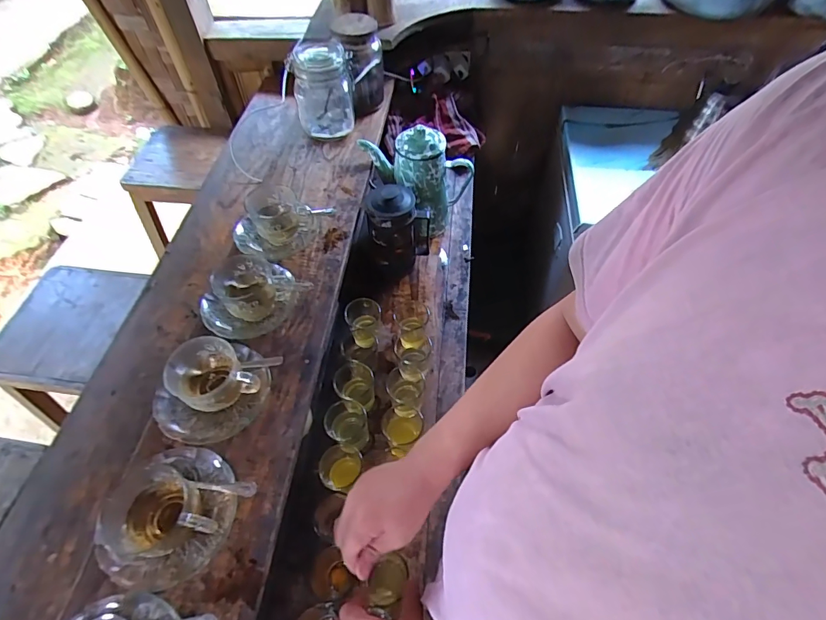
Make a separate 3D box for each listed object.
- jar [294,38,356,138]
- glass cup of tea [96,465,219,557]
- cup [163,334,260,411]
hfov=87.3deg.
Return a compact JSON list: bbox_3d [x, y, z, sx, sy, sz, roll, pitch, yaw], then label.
[{"bbox_3d":[-0.187,-0.457,0.887,0.111,0.147,0.129,-10,55,-8],"label":"jar"},{"bbox_3d":[-0.273,0.225,0.461,0.089,0.061,0.097,0,55,0],"label":"glass cup of tea"},{"bbox_3d":[-0.252,0.081,0.542,0.089,0.062,0.082,0,55,0],"label":"cup"}]

